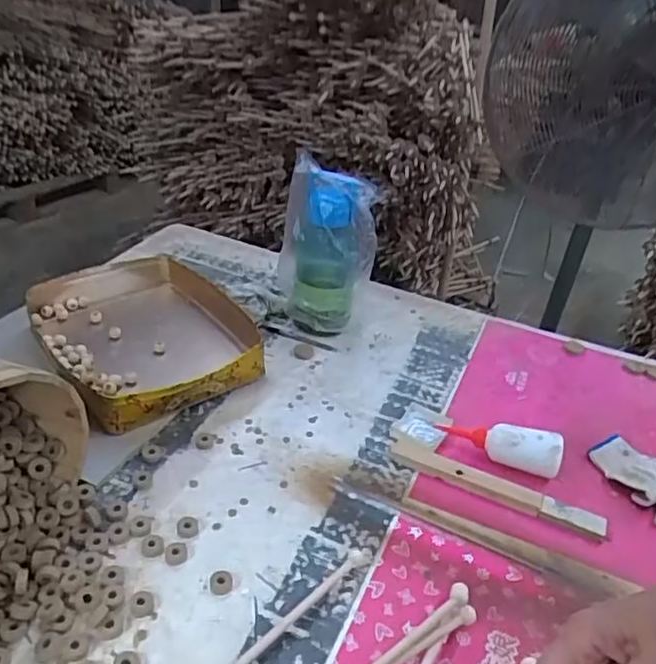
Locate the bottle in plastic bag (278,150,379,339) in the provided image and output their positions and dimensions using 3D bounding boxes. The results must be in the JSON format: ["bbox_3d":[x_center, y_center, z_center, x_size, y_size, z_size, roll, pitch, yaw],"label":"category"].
[{"bbox_3d":[-0.002,-0.147,1.099,0.148,0.285,0.181,3,34,-7],"label":"bottle in plastic bag"}]

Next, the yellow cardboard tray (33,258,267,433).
[{"bbox_3d":[-0.303,-0.004,1.030,0.295,0.060,0.388,-15,40,-30],"label":"yellow cardboard tray"}]

